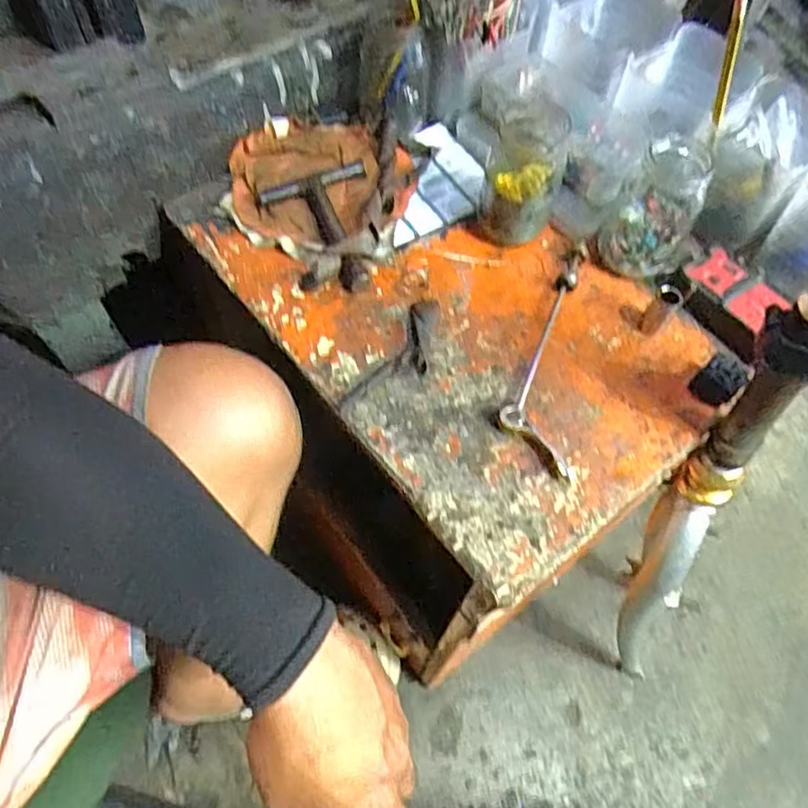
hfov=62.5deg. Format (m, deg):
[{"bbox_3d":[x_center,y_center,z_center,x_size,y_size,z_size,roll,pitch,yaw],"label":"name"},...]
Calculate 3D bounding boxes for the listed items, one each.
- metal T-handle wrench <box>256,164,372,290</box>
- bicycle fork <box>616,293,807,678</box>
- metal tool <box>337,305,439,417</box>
[{"bbox_3d":[-0.056,-0.148,0.556,0.092,0.019,0.121,-21,65,-15],"label":"metal T-handle wrench"},{"bbox_3d":[0.239,0.133,0.621,0.120,0.623,0.124,28,63,11],"label":"bicycle fork"},{"bbox_3d":[-0.001,-0.032,0.505,0.037,0.009,0.121,29,63,11],"label":"metal tool"}]

